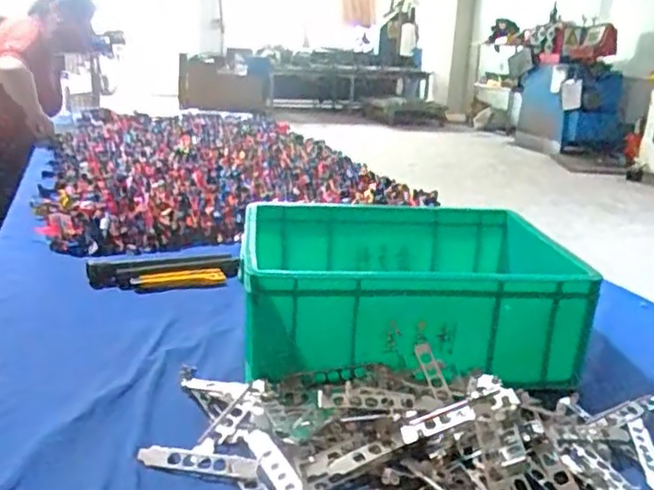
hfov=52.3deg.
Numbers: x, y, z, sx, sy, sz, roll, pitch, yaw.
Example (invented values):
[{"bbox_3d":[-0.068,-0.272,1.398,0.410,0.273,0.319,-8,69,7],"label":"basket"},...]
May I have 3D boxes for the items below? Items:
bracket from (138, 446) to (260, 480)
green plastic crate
[{"bbox_3d":[-0.117,0.196,0.612,0.114,0.008,0.027,5,19,10],"label":"bracket"},{"bbox_3d":[0.097,0.050,0.882,0.387,0.133,0.307,-1,19,-6],"label":"green plastic crate"}]

